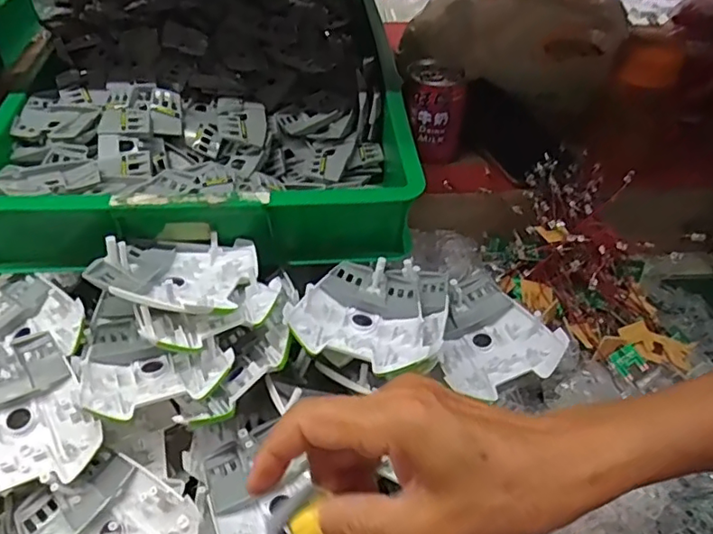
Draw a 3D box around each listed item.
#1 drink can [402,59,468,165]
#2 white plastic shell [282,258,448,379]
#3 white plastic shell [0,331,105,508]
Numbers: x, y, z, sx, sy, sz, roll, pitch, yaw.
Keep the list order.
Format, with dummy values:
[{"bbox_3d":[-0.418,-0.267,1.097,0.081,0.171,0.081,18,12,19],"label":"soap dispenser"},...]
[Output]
[{"bbox_3d":[0.082,-0.158,0.599,0.067,0.087,0.057,11,45,8],"label":"drink can"},{"bbox_3d":[0.016,0.030,0.446,0.108,0.035,0.122,13,45,10],"label":"white plastic shell"},{"bbox_3d":[-0.234,0.099,0.390,0.102,0.038,0.108,-18,48,-20],"label":"white plastic shell"}]

